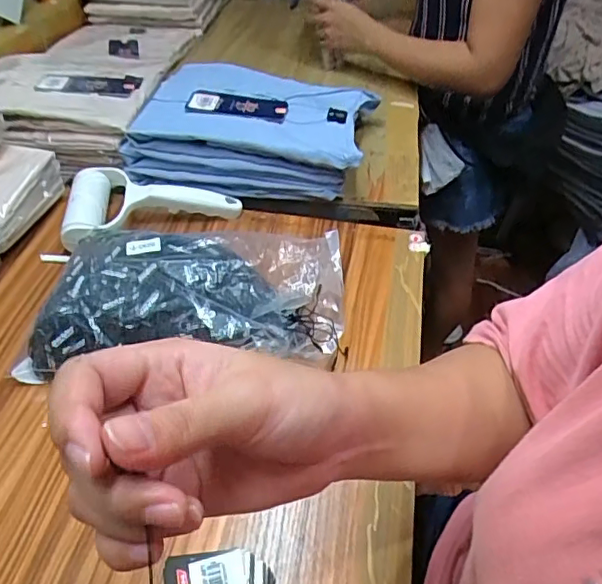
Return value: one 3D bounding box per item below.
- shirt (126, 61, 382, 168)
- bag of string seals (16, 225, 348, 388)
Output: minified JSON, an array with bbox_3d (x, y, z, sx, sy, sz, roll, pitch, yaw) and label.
[{"bbox_3d":[-0.048,-0.231,0.688,0.262,0.027,0.203,13,46,6],"label":"shirt"},{"bbox_3d":[-0.099,0.008,0.509,0.269,0.075,0.153,2,44,2],"label":"bag of string seals"}]

